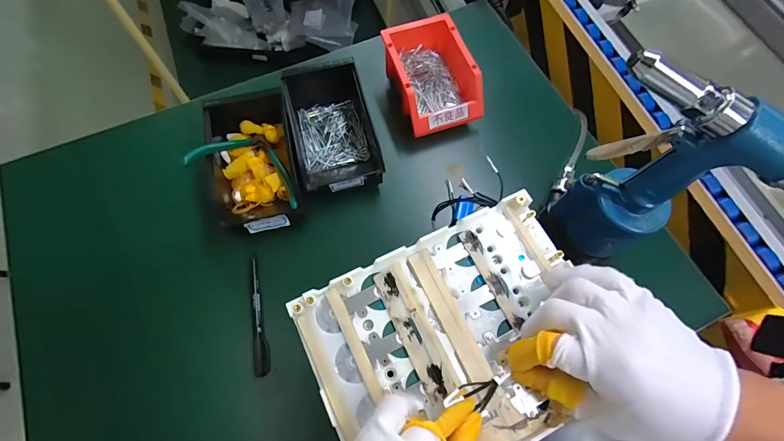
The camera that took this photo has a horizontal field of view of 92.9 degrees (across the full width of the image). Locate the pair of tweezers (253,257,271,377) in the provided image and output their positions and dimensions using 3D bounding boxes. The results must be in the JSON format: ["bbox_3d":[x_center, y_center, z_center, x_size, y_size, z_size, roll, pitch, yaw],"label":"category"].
[{"bbox_3d":[-0.164,0.115,0.450,0.017,0.010,0.136,-14,69,-6],"label":"pair of tweezers"}]

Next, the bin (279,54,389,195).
[{"bbox_3d":[-0.087,-0.132,0.520,0.105,0.081,0.203,-14,69,-6],"label":"bin"}]

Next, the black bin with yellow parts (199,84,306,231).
[{"bbox_3d":[-0.182,-0.081,0.487,0.114,0.065,0.192,-13,69,-5],"label":"black bin with yellow parts"}]

